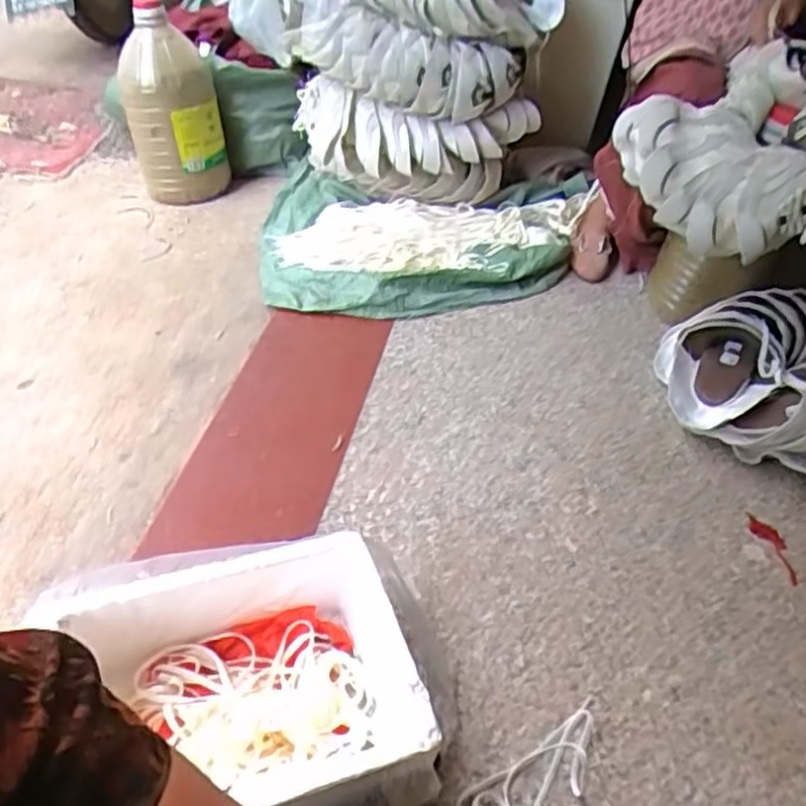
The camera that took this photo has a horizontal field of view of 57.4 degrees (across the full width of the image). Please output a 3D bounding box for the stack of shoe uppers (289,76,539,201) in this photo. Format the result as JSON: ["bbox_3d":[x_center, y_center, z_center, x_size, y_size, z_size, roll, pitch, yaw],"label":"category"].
[{"bbox_3d":[0.011,-0.515,1.462,0.473,0.185,0.113,8,44,-1],"label":"stack of shoe uppers"}]

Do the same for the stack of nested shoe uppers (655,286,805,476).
[{"bbox_3d":[0.671,-0.030,1.214,0.427,0.142,0.319,1,45,-9],"label":"stack of nested shoe uppers"}]

